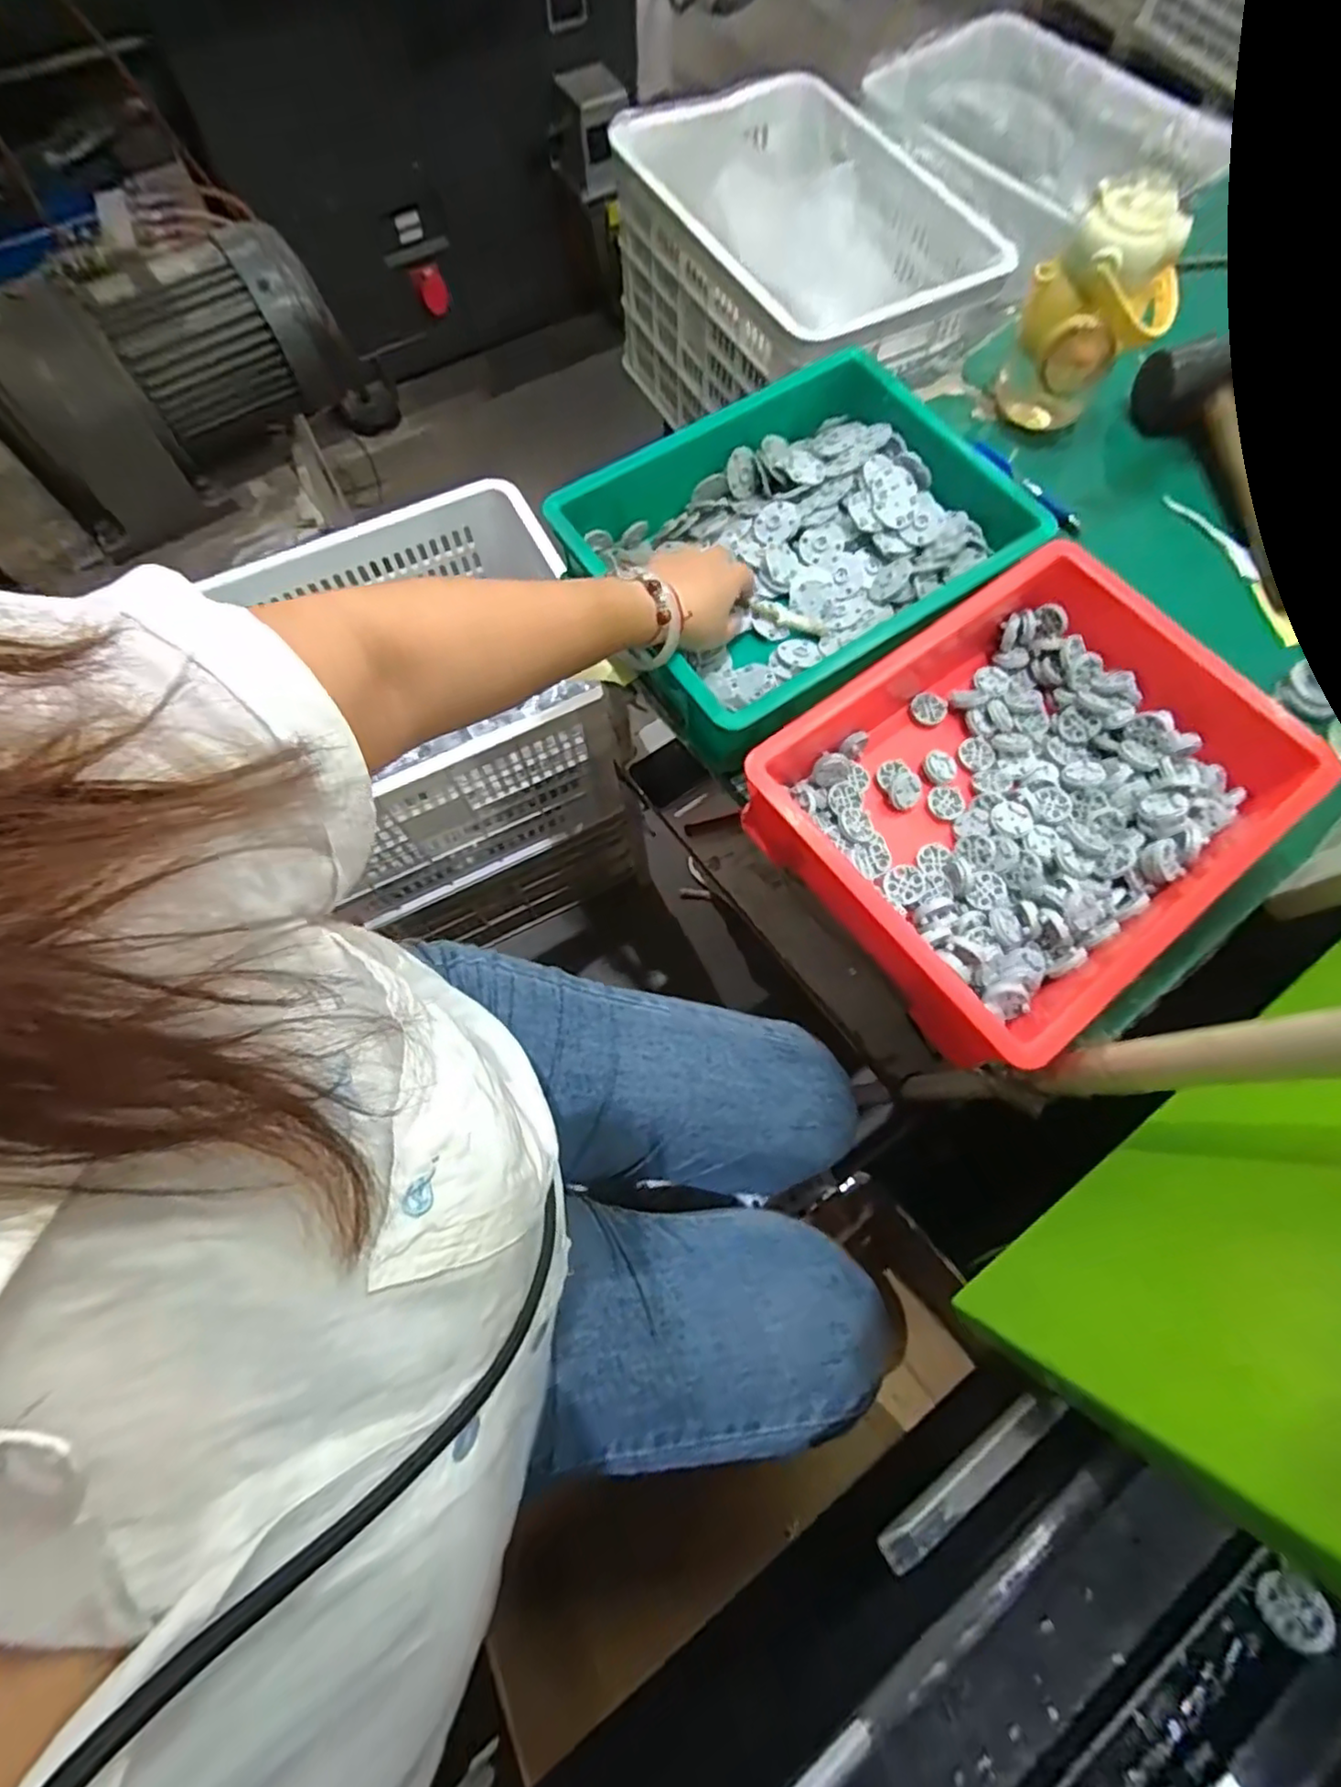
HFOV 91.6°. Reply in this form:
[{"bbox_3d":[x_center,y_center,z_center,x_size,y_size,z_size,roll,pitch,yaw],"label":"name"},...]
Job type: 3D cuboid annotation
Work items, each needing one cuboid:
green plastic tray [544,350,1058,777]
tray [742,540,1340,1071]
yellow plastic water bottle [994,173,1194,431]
[{"bbox_3d":[0.114,-0.304,0.577,0.368,0.082,0.277,-36,75,-12],"label":"green plastic tray"},{"bbox_3d":[0.272,-0.085,0.502,0.358,0.088,0.267,-38,75,-13],"label":"tray"},{"bbox_3d":[0.391,-0.536,0.614,0.088,0.171,0.108,-31,74,-11],"label":"yellow plastic water bottle"}]

